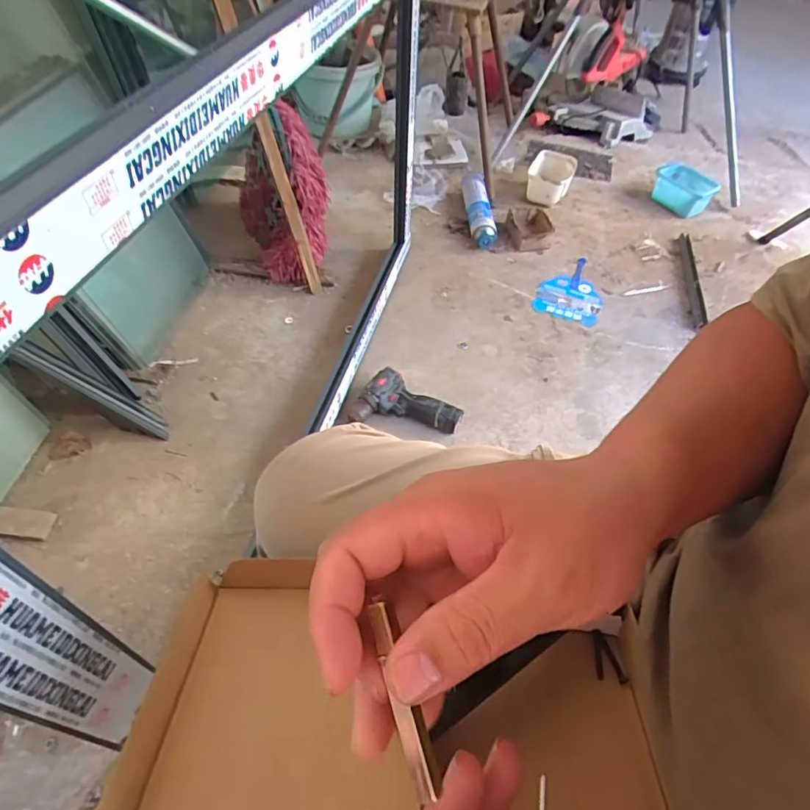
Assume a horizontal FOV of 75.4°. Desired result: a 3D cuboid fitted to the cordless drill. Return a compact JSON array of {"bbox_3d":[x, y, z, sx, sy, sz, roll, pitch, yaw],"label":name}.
[{"bbox_3d":[0.002,-0.007,1.081,0.223,0.059,0.117,5,52,1],"label":"cordless drill"}]

